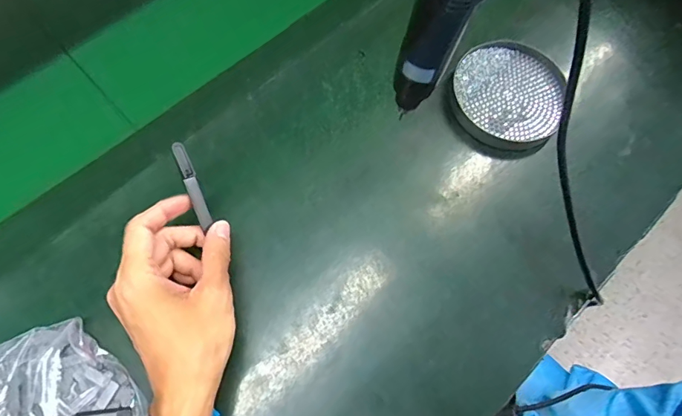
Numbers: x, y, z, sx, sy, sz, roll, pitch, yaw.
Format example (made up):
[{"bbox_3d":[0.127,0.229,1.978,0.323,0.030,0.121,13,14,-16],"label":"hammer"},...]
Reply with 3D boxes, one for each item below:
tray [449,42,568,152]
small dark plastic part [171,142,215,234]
[{"bbox_3d":[0.164,-0.112,0.443,0.108,0.029,0.116,1,67,-2],"label":"tray"},{"bbox_3d":[-0.116,-0.018,0.348,0.011,0.005,0.068,-20,100,-10],"label":"small dark plastic part"}]

